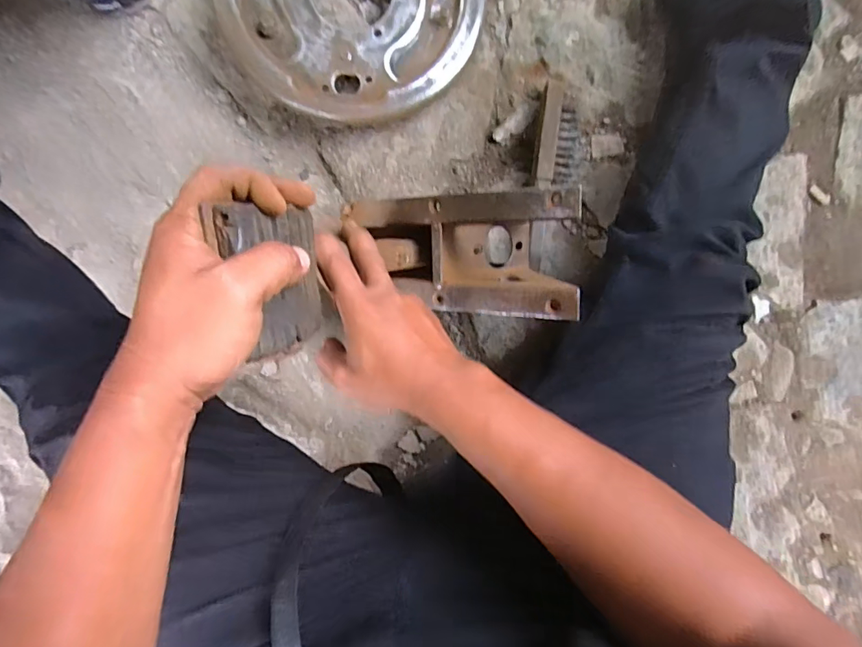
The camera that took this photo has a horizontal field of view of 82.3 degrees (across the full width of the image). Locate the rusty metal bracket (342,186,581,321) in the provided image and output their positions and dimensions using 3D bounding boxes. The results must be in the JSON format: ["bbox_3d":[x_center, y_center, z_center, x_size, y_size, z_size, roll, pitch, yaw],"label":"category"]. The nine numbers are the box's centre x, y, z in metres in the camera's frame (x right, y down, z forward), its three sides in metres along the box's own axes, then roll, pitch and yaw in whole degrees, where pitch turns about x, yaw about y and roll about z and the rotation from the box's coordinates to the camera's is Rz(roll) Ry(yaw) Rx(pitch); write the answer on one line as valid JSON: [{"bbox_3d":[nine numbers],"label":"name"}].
[{"bbox_3d":[0.036,-0.072,0.481,0.251,0.153,0.098,7,105,34],"label":"rusty metal bracket"}]

